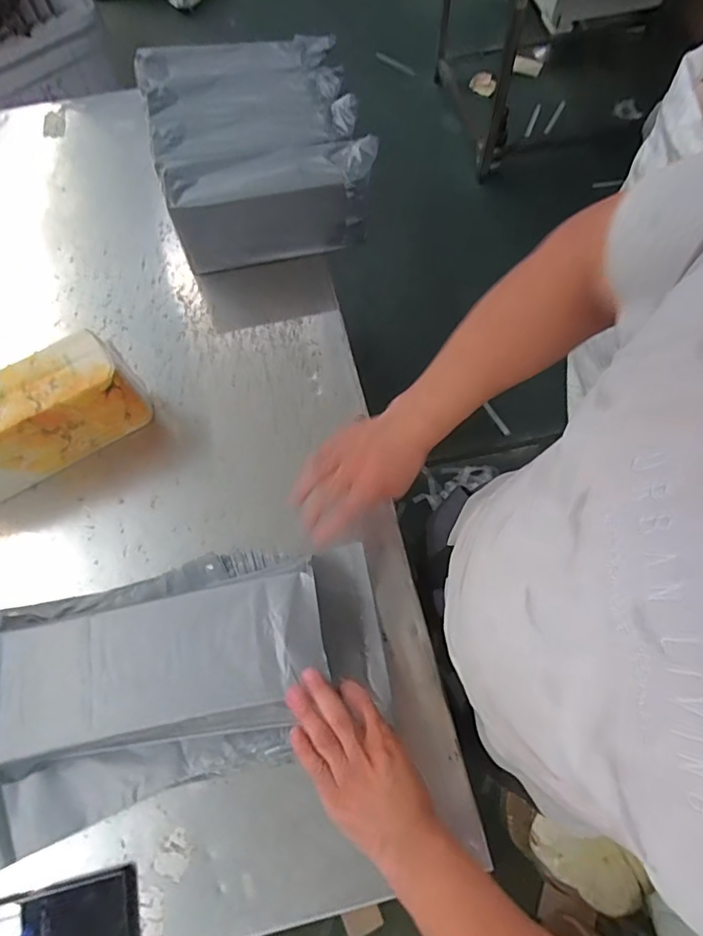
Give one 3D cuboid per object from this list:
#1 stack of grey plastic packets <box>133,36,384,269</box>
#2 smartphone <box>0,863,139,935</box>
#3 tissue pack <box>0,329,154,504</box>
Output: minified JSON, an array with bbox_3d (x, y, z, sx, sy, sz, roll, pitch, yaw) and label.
[{"bbox_3d":[-0.159,-0.542,0.869,0.317,0.152,0.384,-14,68,-5],"label":"stack of grey plastic packets"},{"bbox_3d":[-0.305,0.473,0.519,0.166,0.009,0.076,-12,68,-4],"label":"smartphone"},{"bbox_3d":[-0.440,-0.048,0.673,0.321,0.140,0.093,-30,70,-11],"label":"tissue pack"}]

